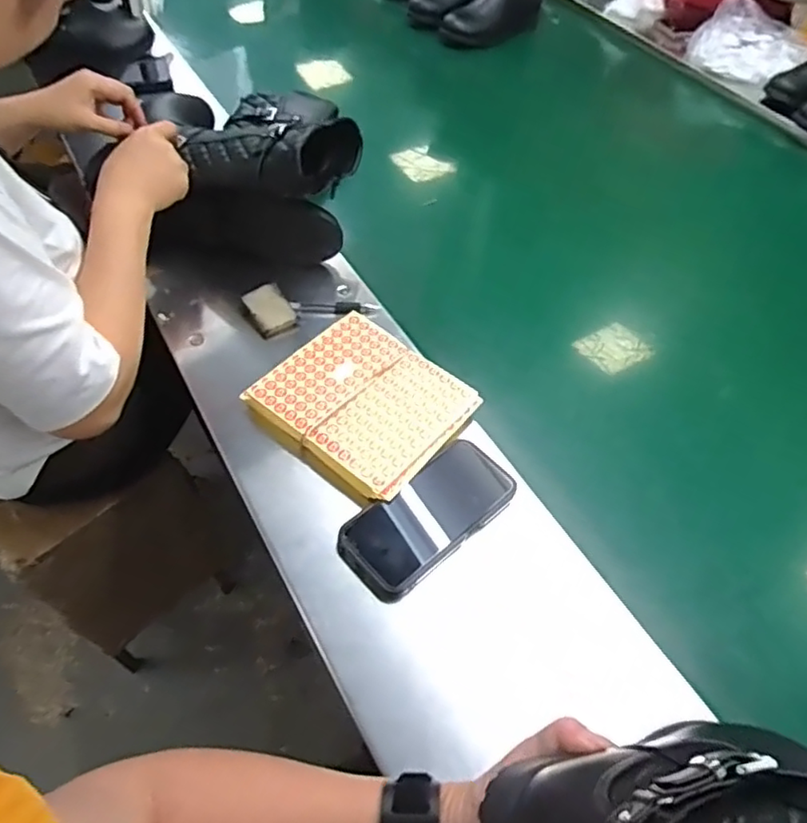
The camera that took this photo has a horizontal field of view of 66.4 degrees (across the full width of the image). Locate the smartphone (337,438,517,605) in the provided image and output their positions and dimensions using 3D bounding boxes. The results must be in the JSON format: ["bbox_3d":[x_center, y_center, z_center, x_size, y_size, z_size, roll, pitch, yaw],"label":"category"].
[{"bbox_3d":[0.025,0.091,0.564,0.174,0.015,0.080,-36,63,-26],"label":"smartphone"}]

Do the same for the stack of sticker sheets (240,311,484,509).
[{"bbox_3d":[-0.041,-0.008,0.624,0.181,0.025,0.166,34,58,20],"label":"stack of sticker sheets"}]

